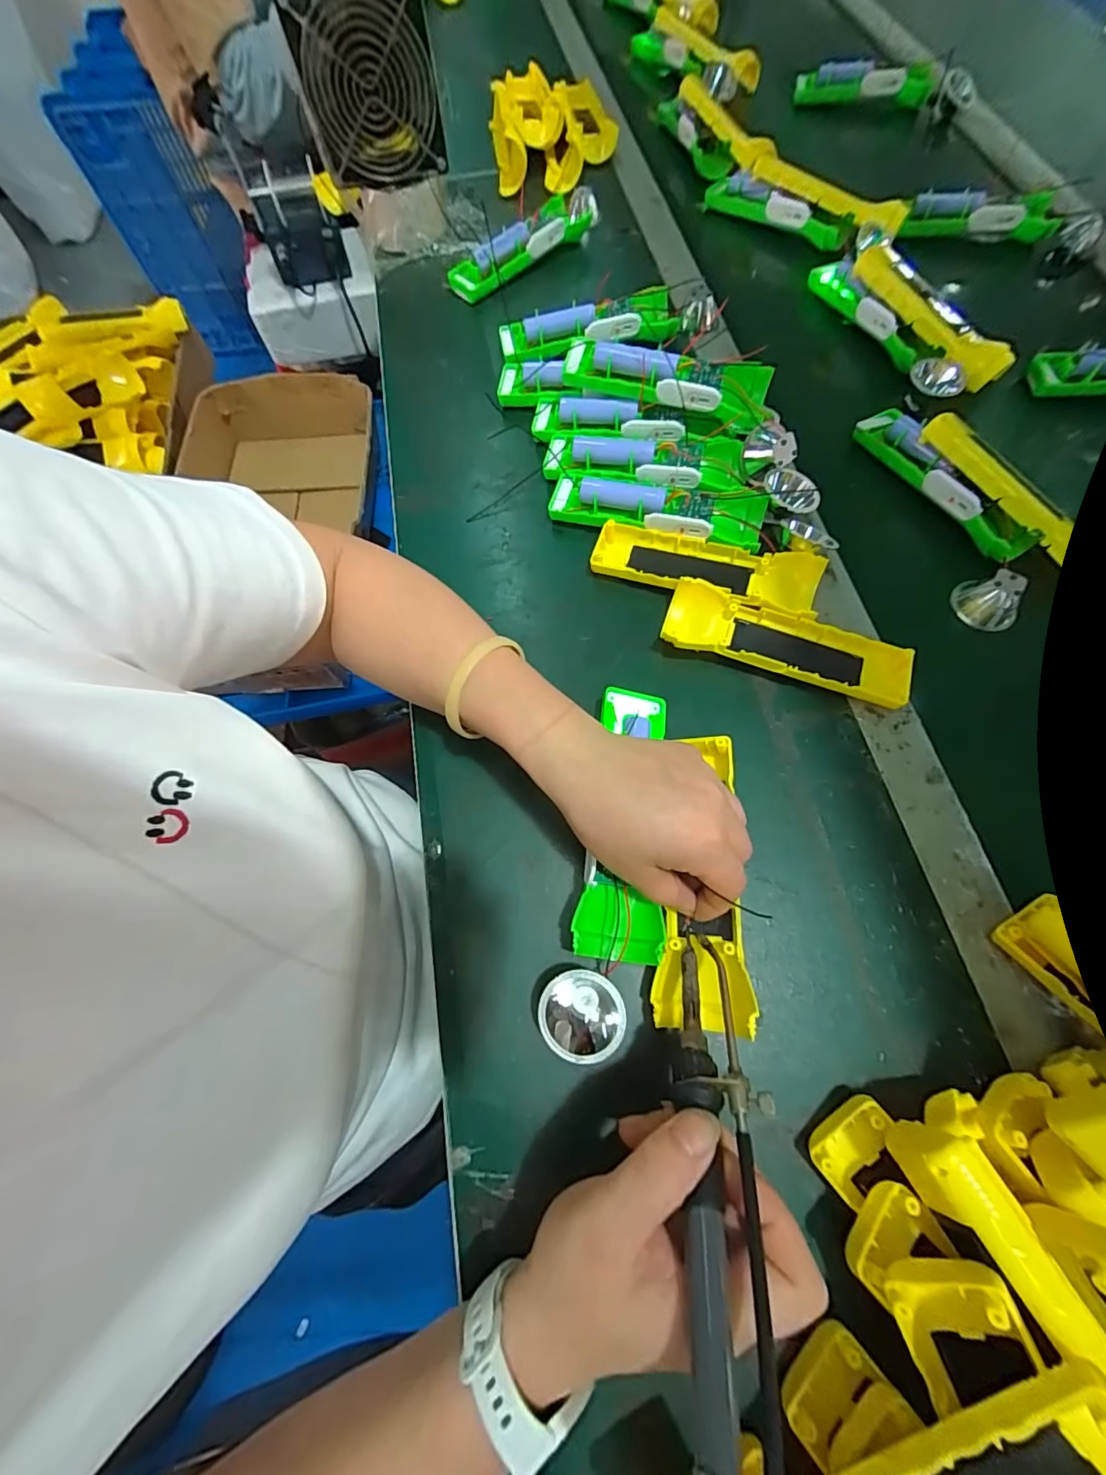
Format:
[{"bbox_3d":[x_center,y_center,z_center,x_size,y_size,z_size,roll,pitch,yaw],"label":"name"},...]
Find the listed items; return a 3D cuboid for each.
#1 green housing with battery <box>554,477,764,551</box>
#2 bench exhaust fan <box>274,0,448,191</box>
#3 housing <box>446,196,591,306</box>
[{"bbox_3d":[0.079,-0.175,0.389,0.160,0.033,0.044,15,70,8],"label":"green housing with battery"},{"bbox_3d":[-0.167,-0.592,0.454,0.119,0.121,0.035,0,71,2],"label":"bench exhaust fan"},{"bbox_3d":[-0.034,-0.510,0.519,0.163,0.036,0.047,-39,74,-11],"label":"housing"}]

